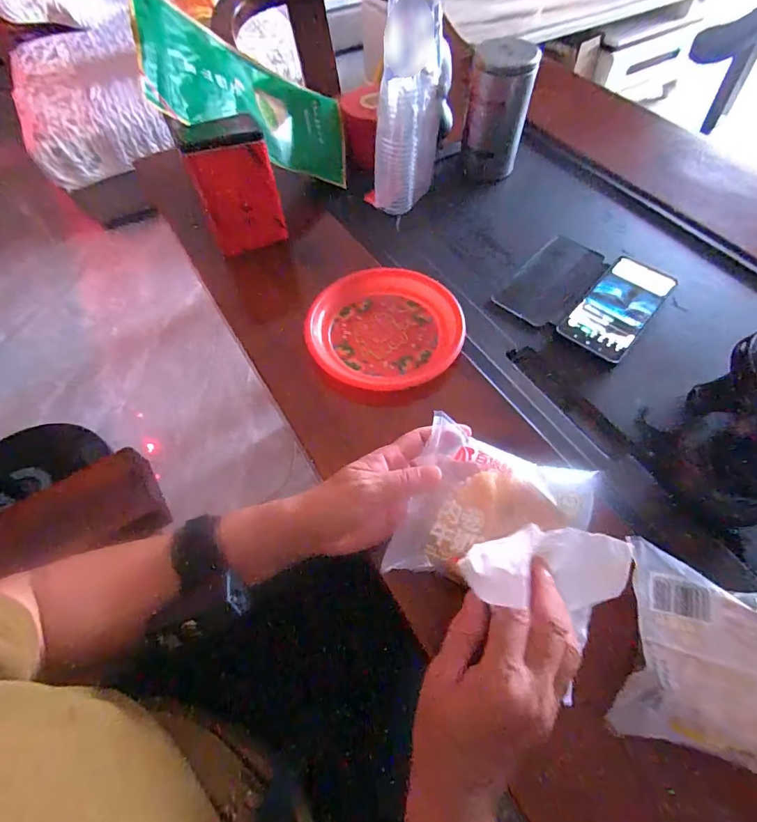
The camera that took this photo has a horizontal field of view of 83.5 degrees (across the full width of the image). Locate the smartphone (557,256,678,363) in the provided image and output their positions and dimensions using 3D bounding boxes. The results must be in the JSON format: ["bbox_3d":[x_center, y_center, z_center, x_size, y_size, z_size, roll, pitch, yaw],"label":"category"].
[{"bbox_3d":[0.287,-0.126,0.506,0.076,0.011,0.165,37,66,21],"label":"smartphone"}]

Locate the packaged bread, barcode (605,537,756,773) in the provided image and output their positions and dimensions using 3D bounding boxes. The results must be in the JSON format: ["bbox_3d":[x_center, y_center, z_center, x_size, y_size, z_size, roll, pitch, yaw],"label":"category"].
[{"bbox_3d":[0.234,0.162,0.276,0.133,0.039,0.115,13,60,9],"label":"packaged bread, barcode"}]

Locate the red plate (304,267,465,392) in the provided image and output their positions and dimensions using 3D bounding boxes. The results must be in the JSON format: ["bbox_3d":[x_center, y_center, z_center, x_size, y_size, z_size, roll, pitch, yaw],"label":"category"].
[{"bbox_3d":[0.009,-0.091,0.478,0.164,0.030,0.172,-1,59,1],"label":"red plate"}]

